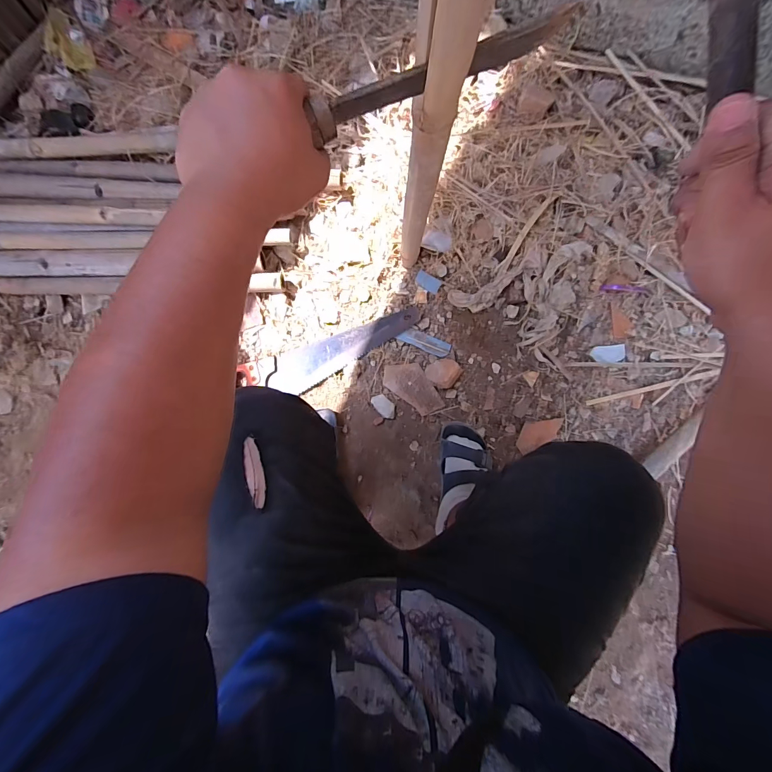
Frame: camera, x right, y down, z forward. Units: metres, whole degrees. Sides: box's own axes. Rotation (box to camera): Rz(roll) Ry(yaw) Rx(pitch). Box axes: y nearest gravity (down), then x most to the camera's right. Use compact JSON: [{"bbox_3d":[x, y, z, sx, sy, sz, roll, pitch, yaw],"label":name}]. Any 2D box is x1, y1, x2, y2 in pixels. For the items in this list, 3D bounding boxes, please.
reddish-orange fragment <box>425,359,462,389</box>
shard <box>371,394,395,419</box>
[{"bbox_3d":[0.132,-0.033,0.829,0.073,0.045,0.071,0,78,0],"label":"reddish-orange fragment"},{"bbox_3d":[-0.004,0.047,0.834,0.065,0.005,0.036,43,84,6],"label":"shard"}]

